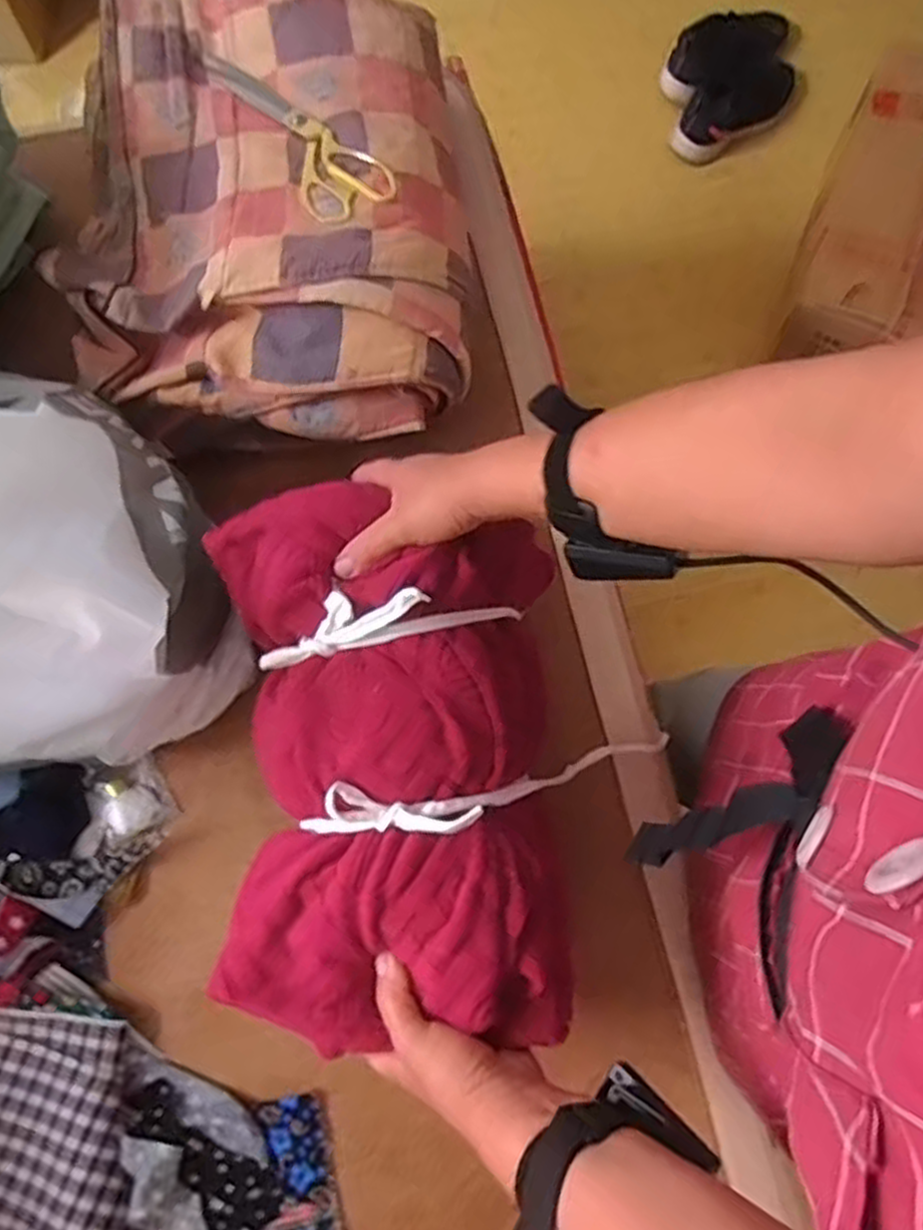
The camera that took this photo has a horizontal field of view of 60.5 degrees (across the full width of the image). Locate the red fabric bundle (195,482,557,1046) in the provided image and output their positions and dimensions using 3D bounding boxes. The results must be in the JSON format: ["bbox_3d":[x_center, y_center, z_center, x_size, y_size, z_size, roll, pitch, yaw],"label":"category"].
[{"bbox_3d":[-0.046,0.094,0.526,0.212,0.088,0.338,-3,77,-1],"label":"red fabric bundle"}]

